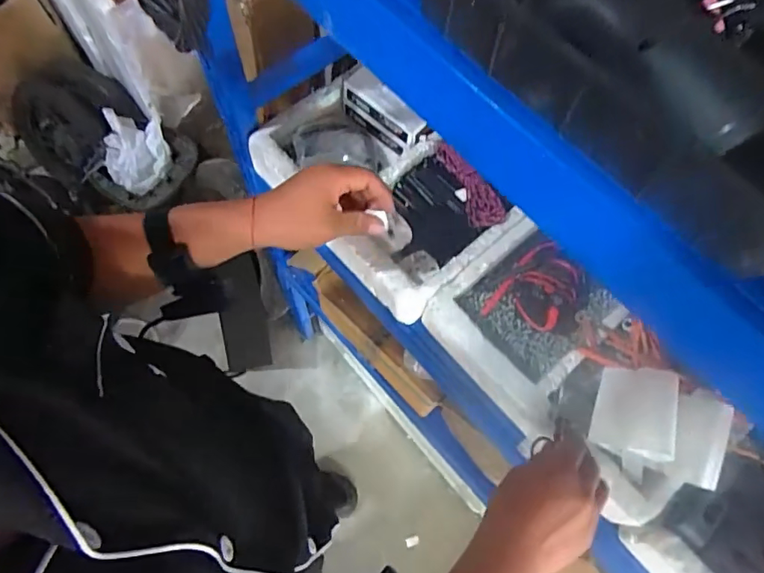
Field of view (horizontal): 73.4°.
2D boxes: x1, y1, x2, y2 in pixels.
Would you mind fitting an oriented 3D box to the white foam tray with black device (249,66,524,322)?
[{"bbox_3d":[0.046,-0.071,0.629,0.184,0.065,0.156,-41,76,-16],"label":"white foam tray with black device"}]

